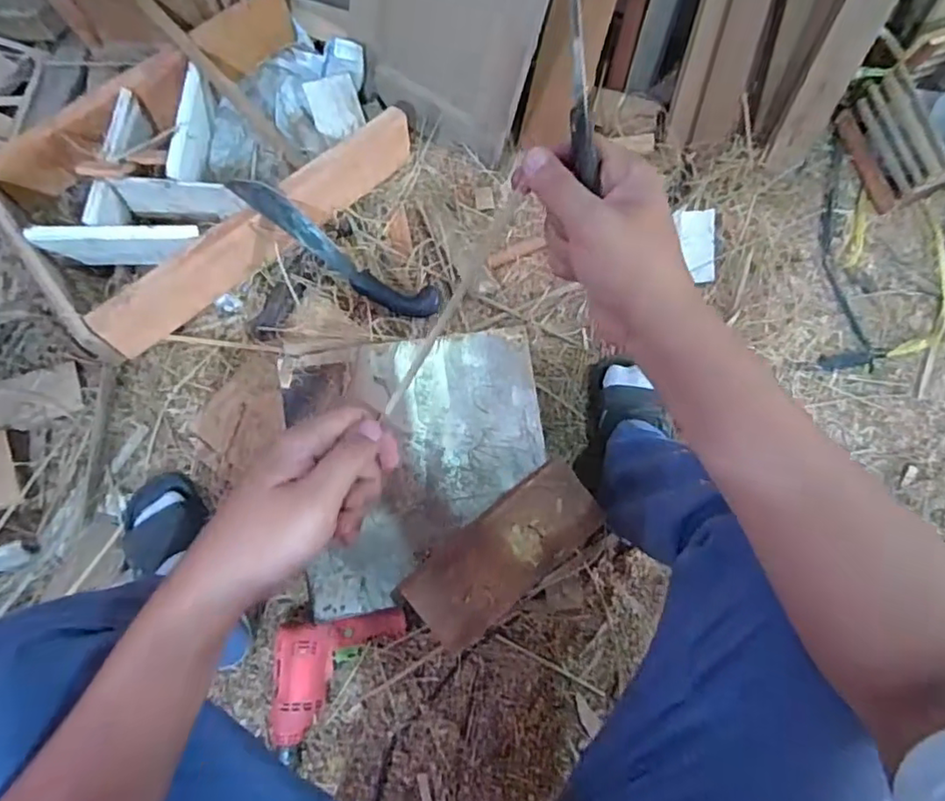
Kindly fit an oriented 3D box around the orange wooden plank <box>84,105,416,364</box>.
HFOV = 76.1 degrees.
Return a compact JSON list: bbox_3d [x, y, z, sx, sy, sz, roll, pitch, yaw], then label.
[{"bbox_3d":[-0.324,-0.271,0.952,0.561,0.098,0.034,-40,59,-13],"label":"orange wooden plank"}]

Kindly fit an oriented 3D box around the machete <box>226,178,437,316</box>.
[{"bbox_3d":[-0.212,-0.238,0.953,0.356,0.030,0.068,33,80,-14],"label":"machete"}]

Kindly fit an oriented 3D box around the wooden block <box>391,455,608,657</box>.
[{"bbox_3d":[0.040,0.182,0.726,0.243,0.033,0.108,-39,78,-12],"label":"wooden block"}]

